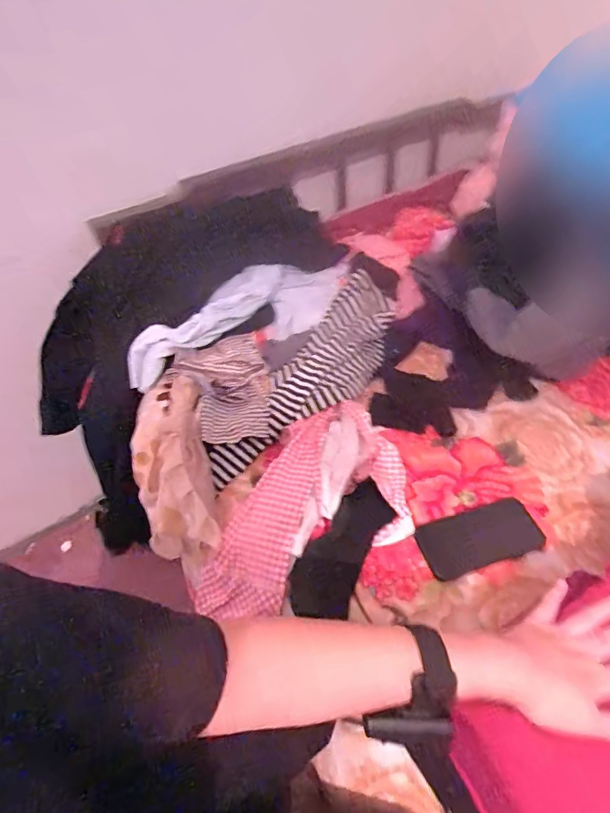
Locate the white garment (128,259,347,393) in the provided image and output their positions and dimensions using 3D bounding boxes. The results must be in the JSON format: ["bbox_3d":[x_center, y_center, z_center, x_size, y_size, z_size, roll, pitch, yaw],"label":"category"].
[{"bbox_3d":[-0.111,-0.163,0.885,0.469,0.123,0.085,-30,53,-23],"label":"white garment"}]

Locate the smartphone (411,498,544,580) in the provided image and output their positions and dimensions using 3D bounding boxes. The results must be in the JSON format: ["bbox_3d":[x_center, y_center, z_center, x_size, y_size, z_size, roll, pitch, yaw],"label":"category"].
[{"bbox_3d":[0.235,0.177,0.639,0.159,0.008,0.076,-18,60,-5],"label":"smartphone"}]

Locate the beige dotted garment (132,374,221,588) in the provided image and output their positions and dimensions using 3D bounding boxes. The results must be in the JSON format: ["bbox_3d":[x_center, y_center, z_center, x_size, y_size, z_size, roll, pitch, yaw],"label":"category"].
[{"bbox_3d":[-0.203,0.090,0.716,0.126,0.092,0.308,-9,78,-6],"label":"beige dotted garment"}]

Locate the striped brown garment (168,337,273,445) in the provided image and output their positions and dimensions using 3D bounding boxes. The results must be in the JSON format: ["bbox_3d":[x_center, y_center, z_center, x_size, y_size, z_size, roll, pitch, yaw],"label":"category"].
[{"bbox_3d":[-0.121,-0.038,0.767,0.154,0.036,0.207,-25,51,-19],"label":"striped brown garment"}]

